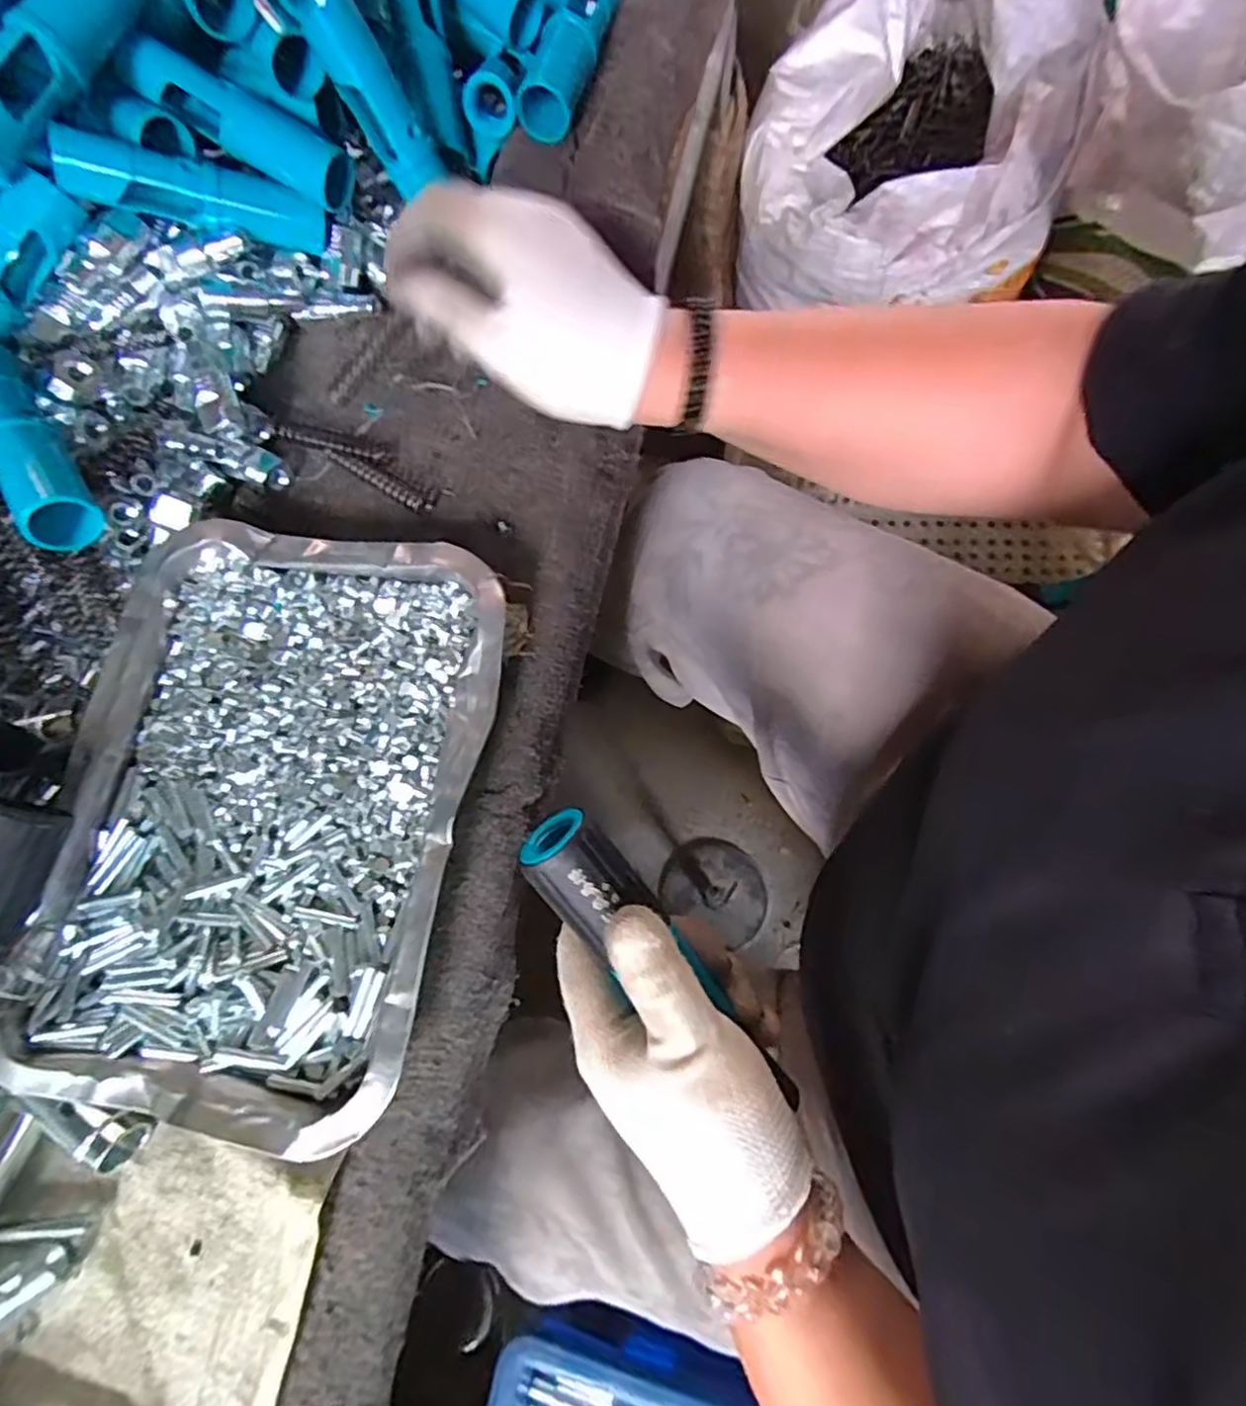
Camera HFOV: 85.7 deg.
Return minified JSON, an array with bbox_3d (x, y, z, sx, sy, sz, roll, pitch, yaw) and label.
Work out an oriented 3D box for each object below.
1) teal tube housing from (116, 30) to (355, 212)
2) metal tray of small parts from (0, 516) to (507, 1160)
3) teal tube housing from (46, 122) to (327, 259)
[{"bbox_3d":[-0.202,-0.309,0.359,0.112,0.030,0.027,26,74,-8],"label":"teal tube housing"},{"bbox_3d":[-0.160,0.041,0.292,0.182,0.024,0.248,10,74,2],"label":"metal tray of small parts"},{"bbox_3d":[-0.225,-0.272,0.357,0.122,0.027,0.024,-1,72,-25],"label":"teal tube housing"}]

